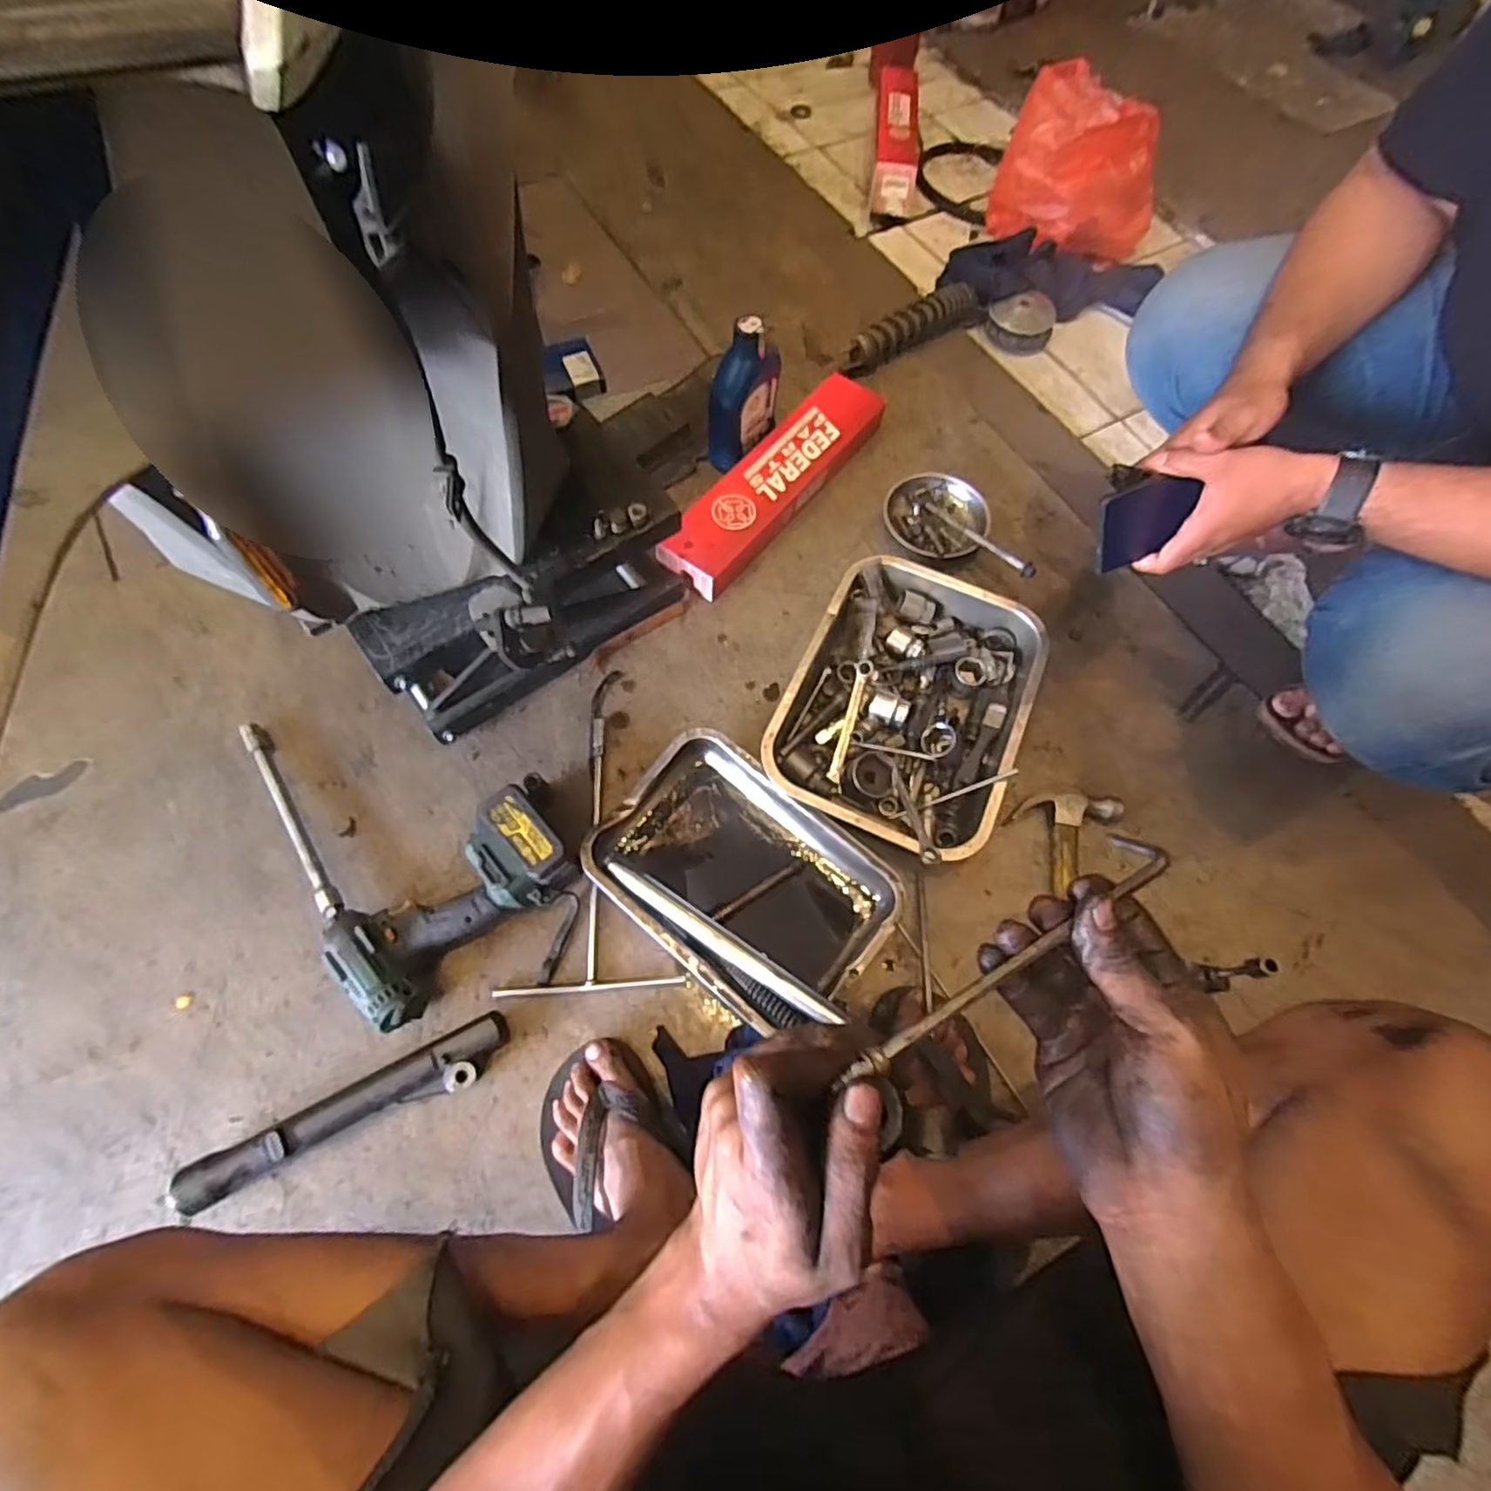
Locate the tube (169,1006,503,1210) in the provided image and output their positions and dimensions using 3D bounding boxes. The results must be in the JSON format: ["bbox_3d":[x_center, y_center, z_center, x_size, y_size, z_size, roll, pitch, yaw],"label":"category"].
[{"bbox_3d":[-0.375,0.343,0.630,0.294,0.035,0.050,-22,68,-13],"label":"tube"}]

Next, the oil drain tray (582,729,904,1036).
[{"bbox_3d":[0.002,0.147,0.725,0.321,0.055,0.210,37,68,13],"label":"oil drain tray"}]

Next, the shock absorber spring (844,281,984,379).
[{"bbox_3d":[0.278,-0.697,1.123,0.315,0.059,0.063,-35,71,-18],"label":"shock absorber spring"}]

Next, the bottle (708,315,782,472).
[{"bbox_3d":[-0.003,-0.480,0.933,0.060,0.203,0.107,40,71,15],"label":"bottle"}]

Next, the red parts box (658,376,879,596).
[{"bbox_3d":[0.043,-0.382,0.966,0.111,0.056,0.428,35,69,13],"label":"red parts box"}]

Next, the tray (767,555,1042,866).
[{"bbox_3d":[0.192,-0.046,0.808,0.260,0.073,0.348,25,66,8],"label":"tray"}]

